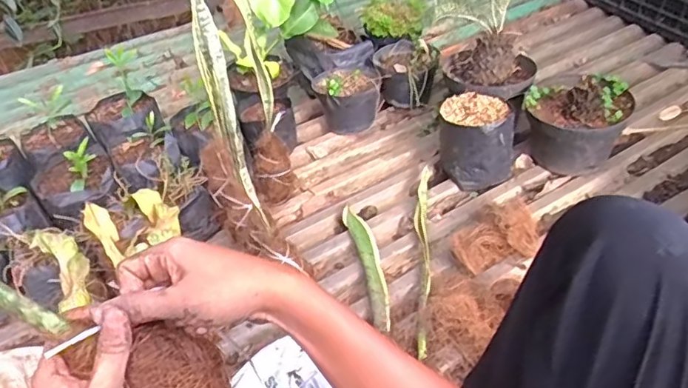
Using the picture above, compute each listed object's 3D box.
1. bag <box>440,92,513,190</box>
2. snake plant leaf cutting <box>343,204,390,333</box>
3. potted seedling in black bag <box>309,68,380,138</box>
[{"bbox_3d":[0.290,-0.119,1.219,0.152,0.156,0.143,-4,42,-4],"label":"bag"},{"bbox_3d":[0.050,0.128,1.064,0.049,0.012,0.312,-7,43,-8],"label":"snake plant leaf cutting"},{"bbox_3d":[0.008,-0.241,1.417,0.160,0.146,0.172,-6,42,-6],"label":"potted seedling in black bag"}]

